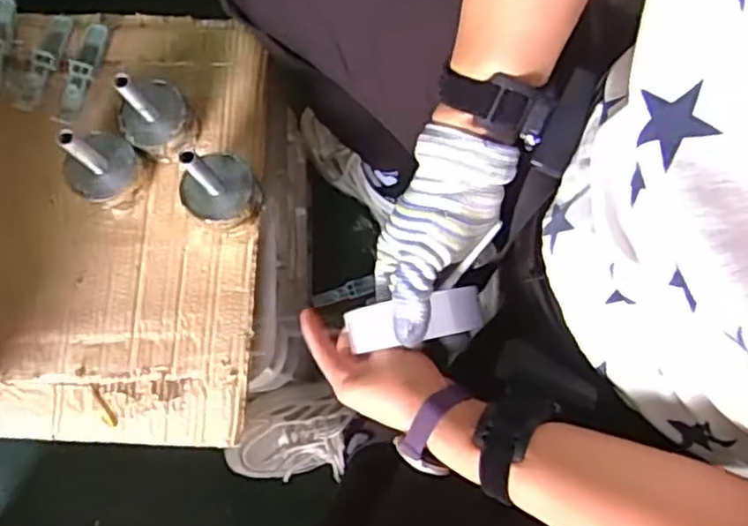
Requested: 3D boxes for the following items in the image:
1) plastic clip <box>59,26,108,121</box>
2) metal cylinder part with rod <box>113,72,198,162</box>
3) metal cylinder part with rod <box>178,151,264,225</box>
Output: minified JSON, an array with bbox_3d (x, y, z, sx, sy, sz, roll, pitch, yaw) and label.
[{"bbox_3d":[-0.284,-0.189,0.669,0.023,0.012,0.101,12,78,3],"label":"plastic clip"},{"bbox_3d":[-0.198,-0.135,0.606,0.057,0.108,0.061,-36,80,-7],"label":"metal cylinder part with rod"},{"bbox_3d":[-0.133,-0.066,0.579,0.061,0.100,0.058,0,77,0],"label":"metal cylinder part with rod"}]

